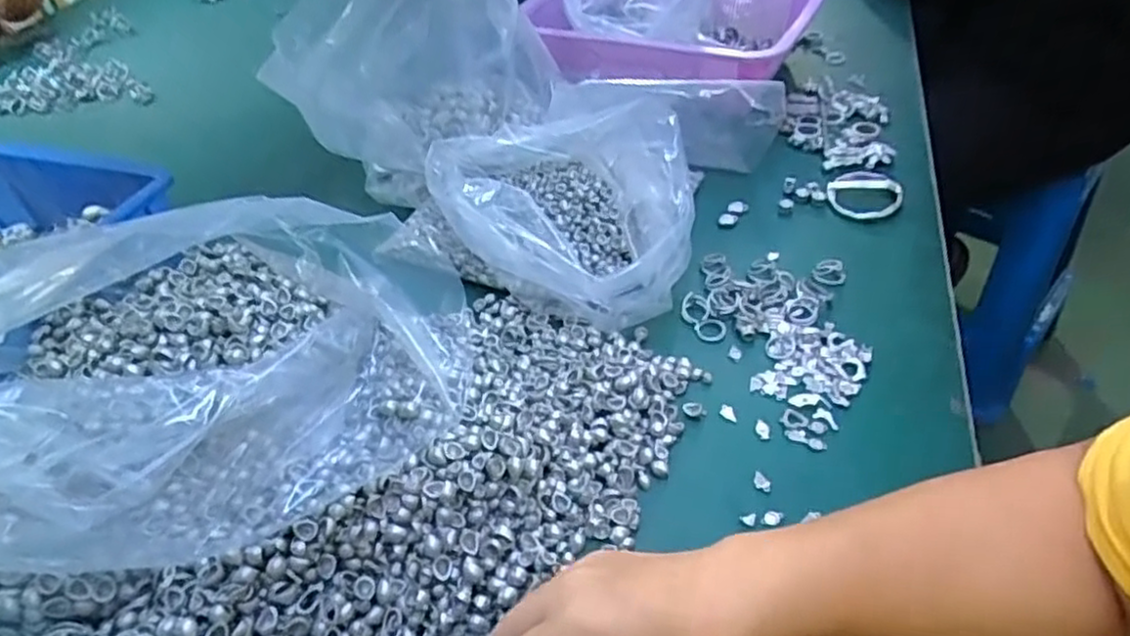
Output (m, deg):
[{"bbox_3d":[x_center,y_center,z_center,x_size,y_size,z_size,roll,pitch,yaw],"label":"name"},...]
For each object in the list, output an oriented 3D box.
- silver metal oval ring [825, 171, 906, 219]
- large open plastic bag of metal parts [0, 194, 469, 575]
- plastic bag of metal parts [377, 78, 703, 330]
[{"bbox_3d":[0.249,-0.106,0.587,0.056,0.009,0.059,-15,51,2],"label":"silver metal oval ring"},{"bbox_3d":[-0.214,0.018,0.413,0.287,0.119,0.242,-9,44,-3],"label":"large open plastic bag of metal parts"},{"bbox_3d":[-0.005,-0.103,0.557,0.238,0.095,0.181,22,50,25],"label":"plastic bag of metal parts"}]

